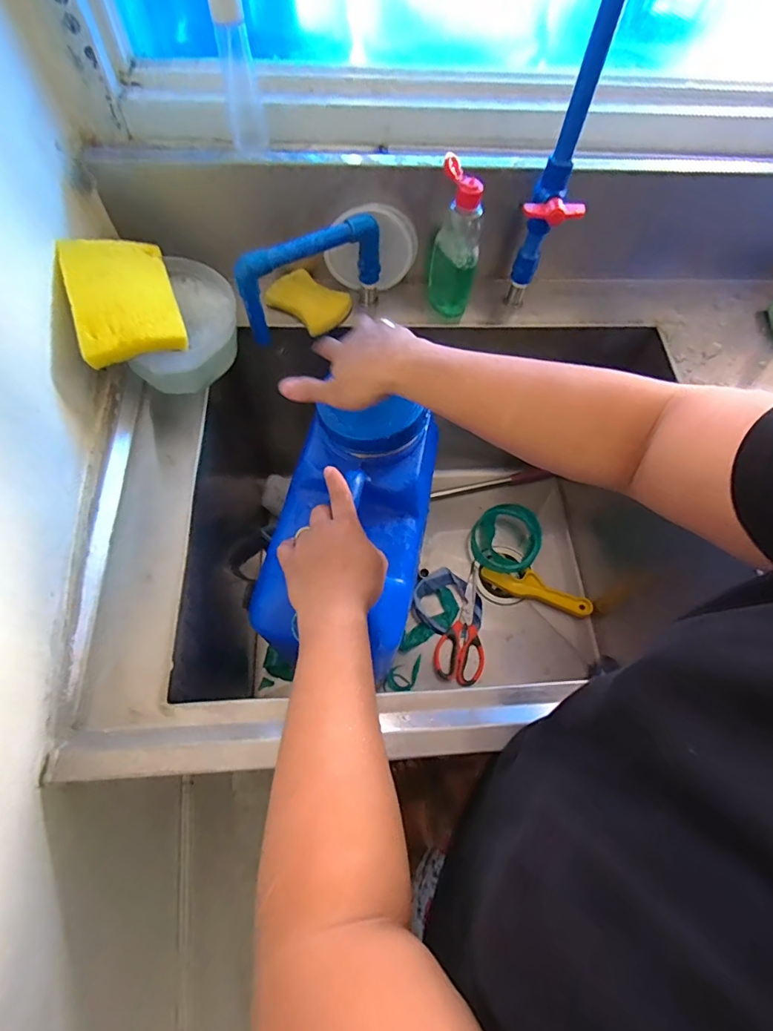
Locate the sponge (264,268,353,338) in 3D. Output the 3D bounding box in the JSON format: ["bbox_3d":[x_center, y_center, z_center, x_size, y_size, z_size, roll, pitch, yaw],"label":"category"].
[{"bbox_3d":[-0.102,-0.286,0.624,0.103,0.024,0.067,34,67,12],"label":"sponge"}]

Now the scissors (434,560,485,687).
[{"bbox_3d":[0.153,0.188,0.838,0.083,0.014,0.219,22,65,7],"label":"scissors"}]

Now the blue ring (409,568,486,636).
[{"bbox_3d":[0.113,0.157,0.846,0.127,0.023,0.111,33,67,12],"label":"blue ring"}]

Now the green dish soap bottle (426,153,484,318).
[{"bbox_3d":[0.085,-0.331,0.584,0.060,0.166,0.047,9,64,1],"label":"green dish soap bottle"}]

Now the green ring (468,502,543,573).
[{"bbox_3d":[0.231,0.045,0.910,0.124,0.034,0.145,34,67,12],"label":"green ring"}]

